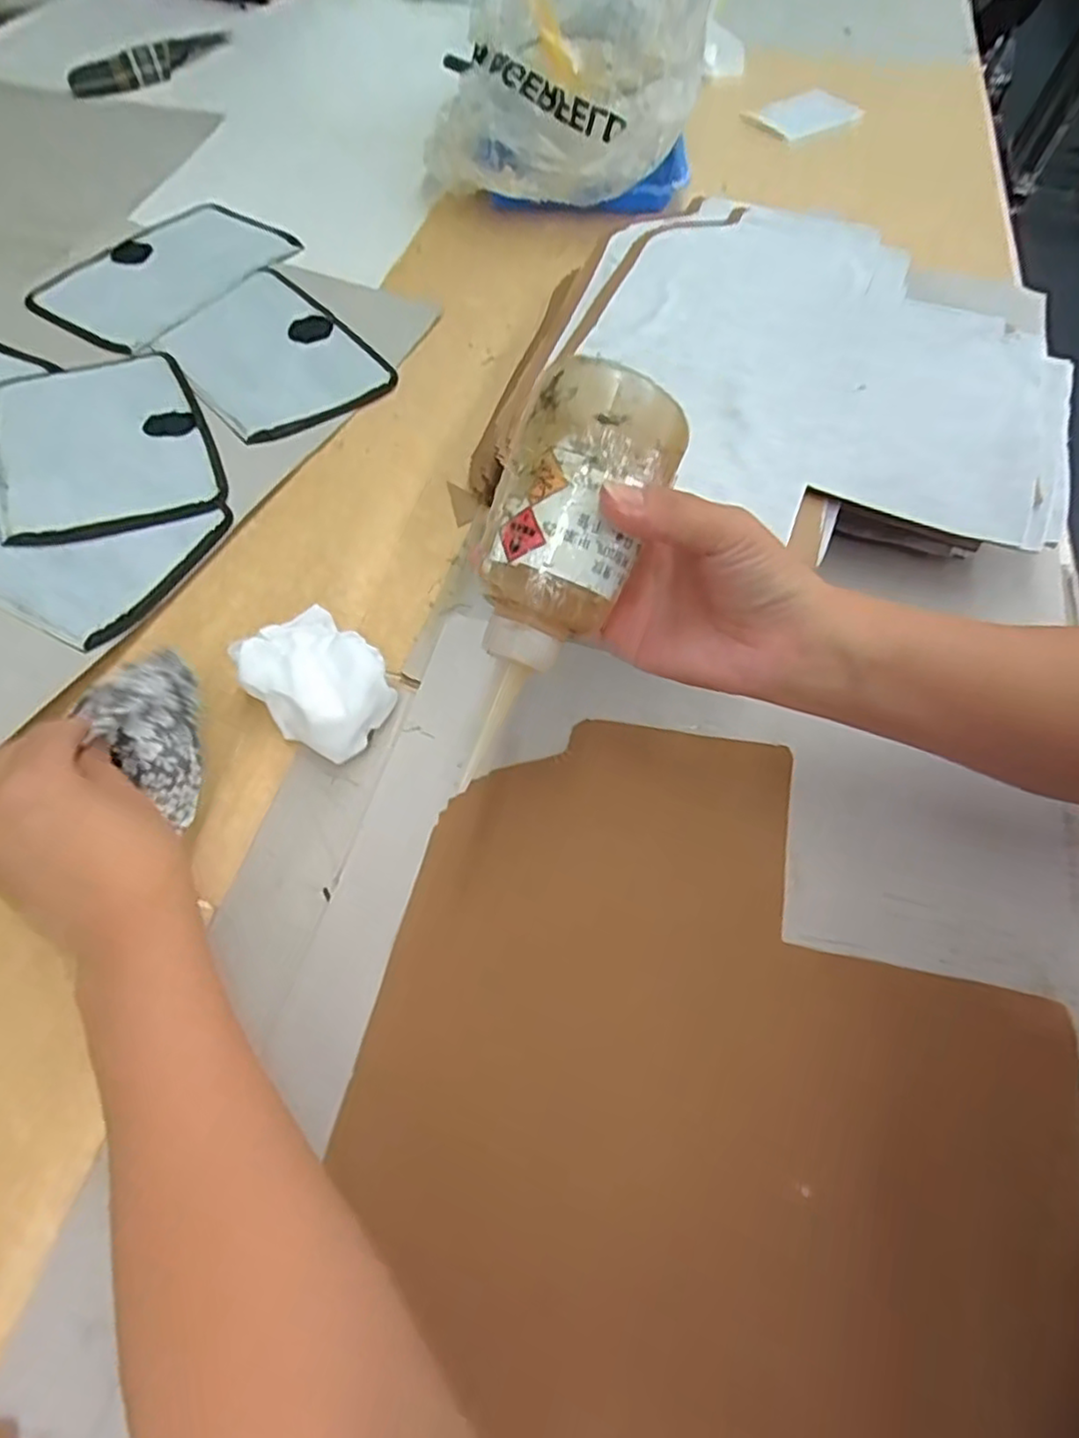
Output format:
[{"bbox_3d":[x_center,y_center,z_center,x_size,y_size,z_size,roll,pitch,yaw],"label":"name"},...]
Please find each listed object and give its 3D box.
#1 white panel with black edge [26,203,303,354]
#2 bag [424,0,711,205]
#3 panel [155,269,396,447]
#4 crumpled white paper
[{"bbox_3d":[-0.346,-0.420,0.647,0.132,0.011,0.224,36,66,13],"label":"white panel with black edge"},{"bbox_3d":[0.029,-0.646,0.641,0.246,0.196,0.253,12,60,4],"label":"bag"},{"bbox_3d":[-0.232,-0.314,0.591,0.140,0.011,0.209,-36,66,-17],"label":"panel"},{"bbox_3d":[-0.128,-0.021,0.397,0.083,0.051,0.061,38,66,16],"label":"crumpled white paper"}]

